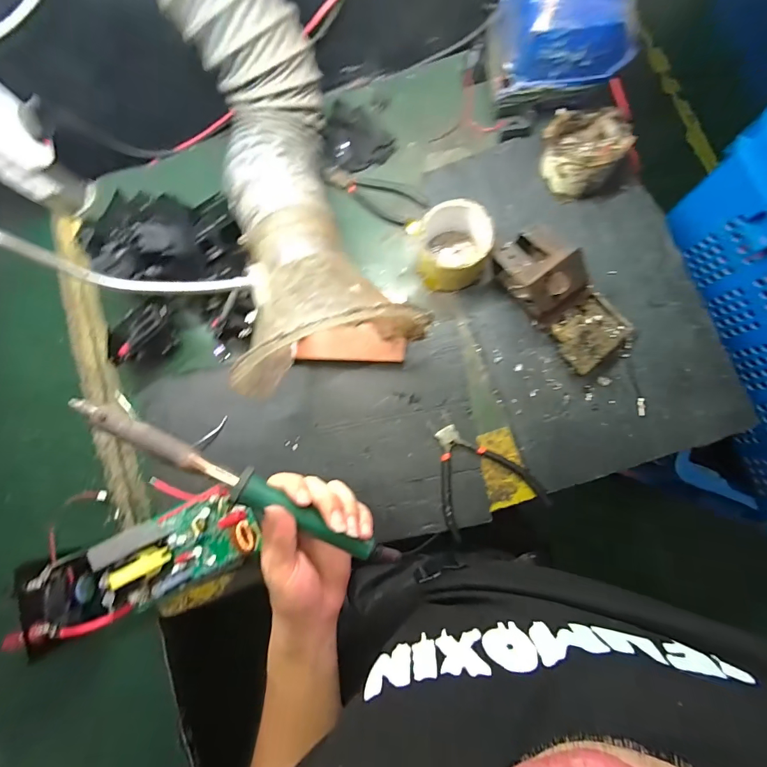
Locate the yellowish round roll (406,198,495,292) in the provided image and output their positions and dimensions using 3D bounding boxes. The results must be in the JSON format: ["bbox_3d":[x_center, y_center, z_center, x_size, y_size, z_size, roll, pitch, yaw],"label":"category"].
[{"bbox_3d":[0.084,-0.163,0.466,0.090,0.071,0.079,-20,82,3],"label":"yellowish round roll"}]

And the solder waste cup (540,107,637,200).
[{"bbox_3d":[0.240,-0.285,0.471,0.096,0.065,0.091,-1,83,5],"label":"solder waste cup"}]

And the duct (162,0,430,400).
[{"bbox_3d":[-0.109,-0.204,0.404,0.201,0.160,0.372,-19,82,3],"label":"duct"}]

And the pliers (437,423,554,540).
[{"bbox_3d":[0.113,0.106,0.461,0.118,0.011,0.125,-26,82,2],"label":"pliers"}]

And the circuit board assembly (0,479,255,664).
[{"bbox_3d":[-0.282,0.205,0.449,0.271,0.082,0.105,-28,82,1],"label":"circuit board assembly"}]

